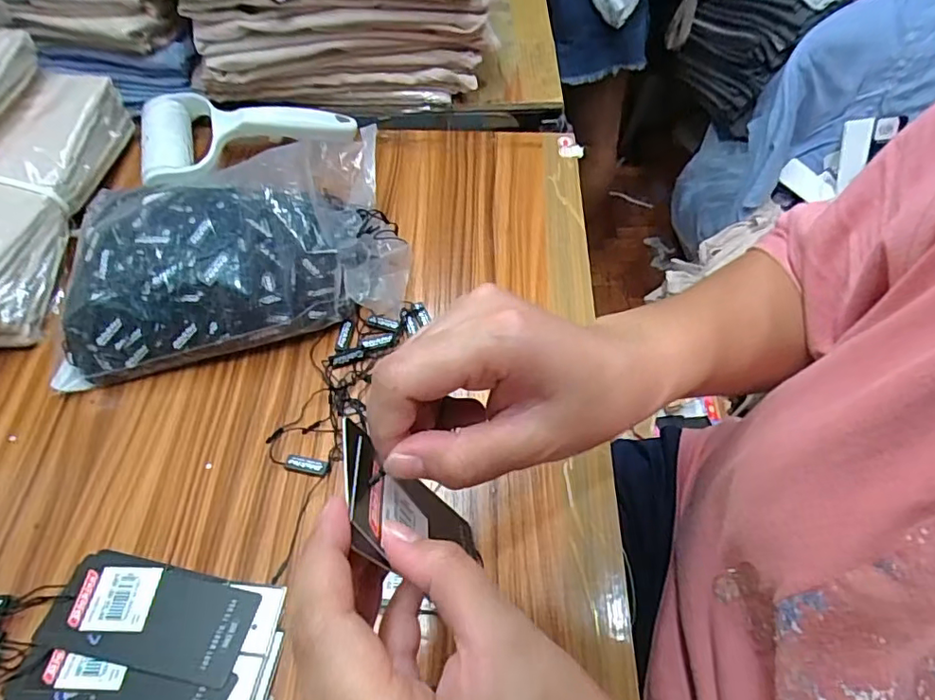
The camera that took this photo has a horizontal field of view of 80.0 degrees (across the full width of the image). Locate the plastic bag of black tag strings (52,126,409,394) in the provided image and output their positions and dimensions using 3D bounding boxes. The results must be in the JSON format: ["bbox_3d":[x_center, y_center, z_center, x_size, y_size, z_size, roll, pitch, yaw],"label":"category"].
[{"bbox_3d":[-0.177,-0.077,0.412,0.248,0.089,0.147,-15,58,-8],"label":"plastic bag of black tag strings"}]

